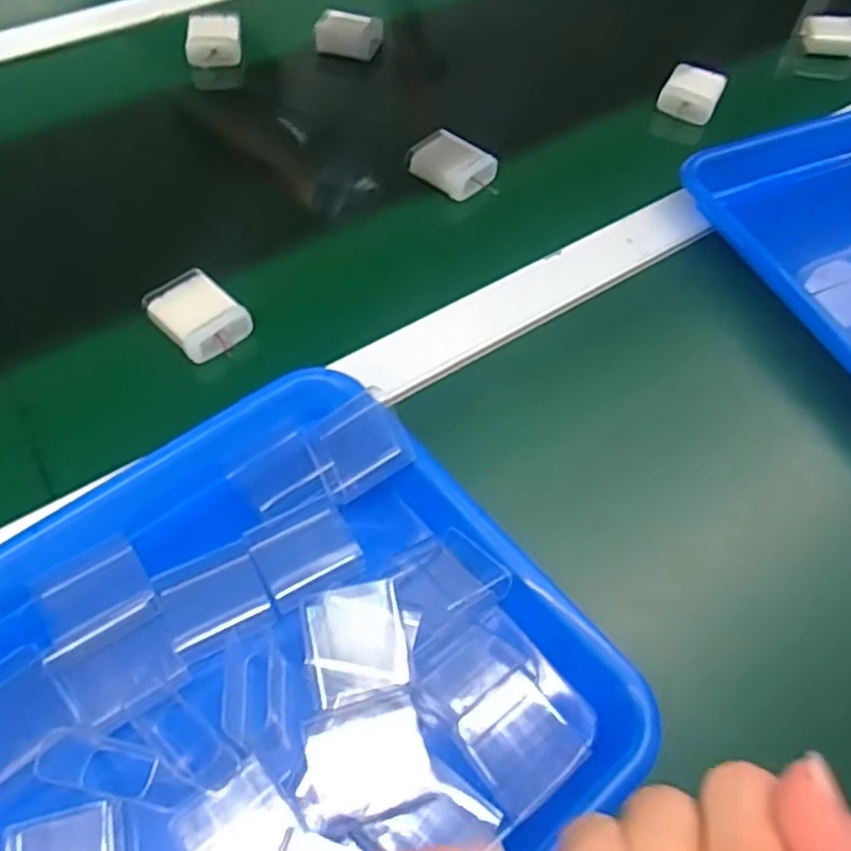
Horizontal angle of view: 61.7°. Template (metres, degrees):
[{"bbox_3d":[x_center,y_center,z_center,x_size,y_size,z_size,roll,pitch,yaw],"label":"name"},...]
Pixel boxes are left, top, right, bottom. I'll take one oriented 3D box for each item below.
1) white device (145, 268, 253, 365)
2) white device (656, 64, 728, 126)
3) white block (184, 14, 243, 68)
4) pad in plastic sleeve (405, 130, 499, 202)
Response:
[{"bbox_3d":[-0.136,-0.066,0.426,0.045,0.014,0.054,-37,66,-23],"label":"white device"},{"bbox_3d":[0.217,-0.270,0.579,0.043,0.018,0.051,24,59,12],"label":"white device"},{"bbox_3d":[-0.173,-0.318,0.588,0.041,0.016,0.057,-3,58,-6],"label":"white block"},{"bbox_3d":[0.019,-0.188,0.512,0.057,0.016,0.043,32,61,16],"label":"pad in plastic sleeve"}]

